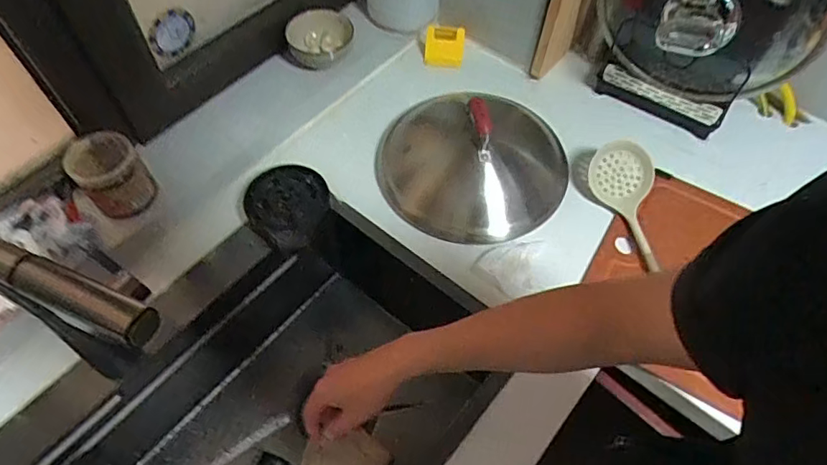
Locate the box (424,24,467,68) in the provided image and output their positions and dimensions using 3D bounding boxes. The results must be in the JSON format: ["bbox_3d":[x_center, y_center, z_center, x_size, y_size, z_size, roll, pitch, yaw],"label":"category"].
[{"bbox_3d":[0.060,-0.354,1.019,0.073,0.090,0.026,3,58,1],"label":"box"}]

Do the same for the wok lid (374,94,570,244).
[{"bbox_3d":[0.092,-0.118,0.826,0.298,0.103,0.249,10,58,5],"label":"wok lid"}]

